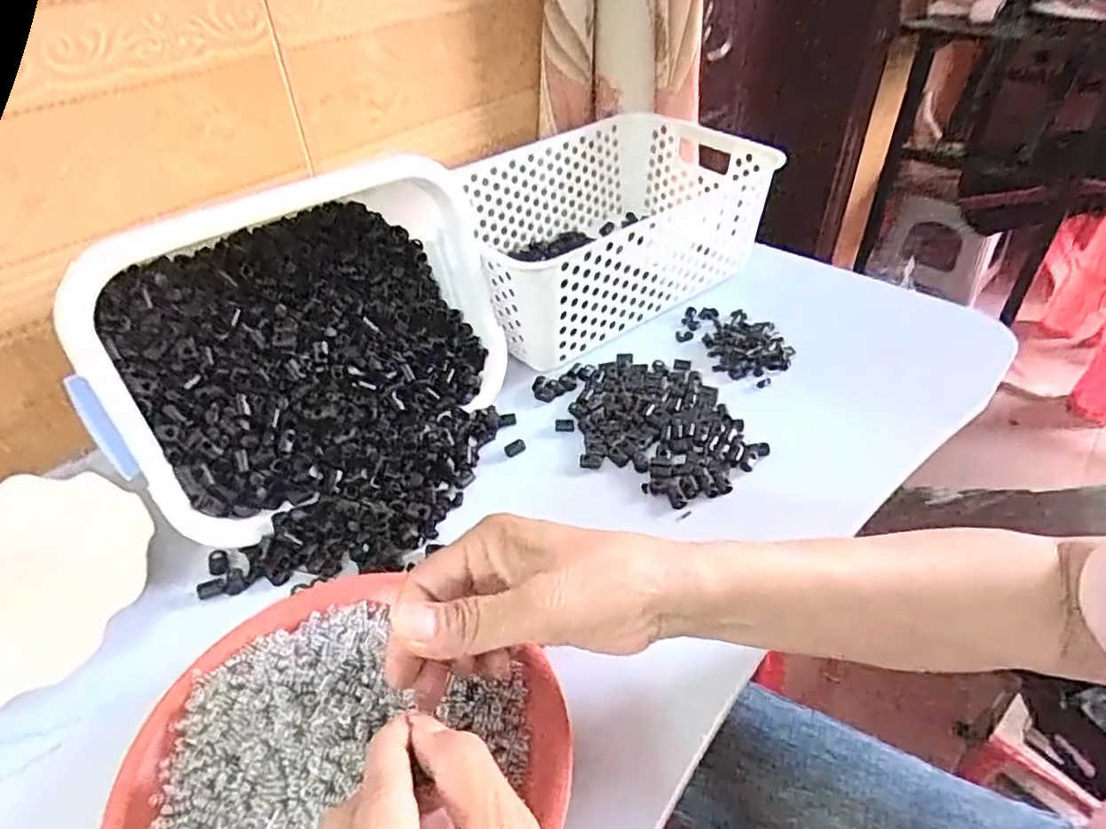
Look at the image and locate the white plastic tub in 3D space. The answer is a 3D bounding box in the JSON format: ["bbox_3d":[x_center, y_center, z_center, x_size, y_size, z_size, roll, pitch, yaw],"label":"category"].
[{"bbox_3d":[-0.166,-0.058,0.449,0.265,0.171,0.157,-27,47,-26],"label":"white plastic tub"}]

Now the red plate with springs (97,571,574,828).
[{"bbox_3d":[-0.091,0.157,0.298,0.192,0.028,0.193,-1,41,1],"label":"red plate with springs"}]

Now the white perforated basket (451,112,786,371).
[{"bbox_3d":[0.045,-0.182,0.633,0.309,0.120,0.199,-28,47,-26],"label":"white perforated basket"}]

